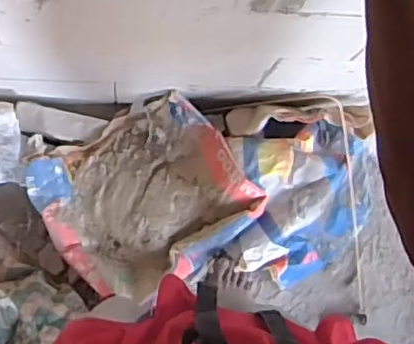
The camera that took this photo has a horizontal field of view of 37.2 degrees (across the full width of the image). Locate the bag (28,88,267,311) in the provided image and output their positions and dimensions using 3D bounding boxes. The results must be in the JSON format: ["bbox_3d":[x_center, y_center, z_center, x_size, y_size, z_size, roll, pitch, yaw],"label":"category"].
[{"bbox_3d":[-0.134,0.059,1.323,0.405,0.108,0.372,-36,89,-10],"label":"bag"}]

